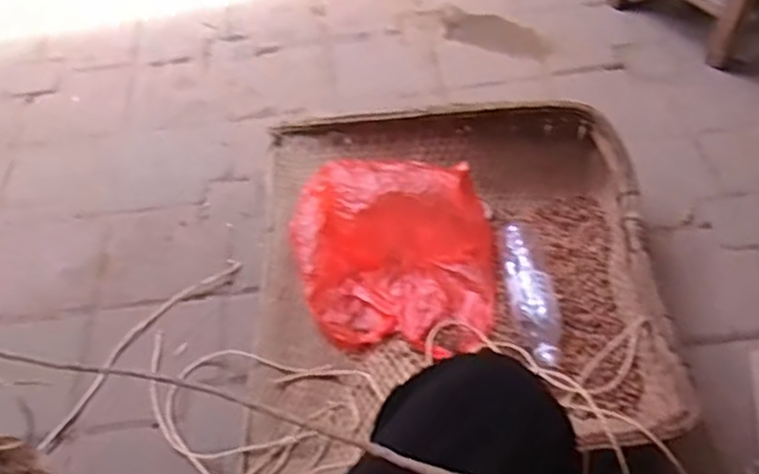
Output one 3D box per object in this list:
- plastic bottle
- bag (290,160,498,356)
[{"bbox_3d":[0.209,0.066,1.031,0.065,0.050,0.253,-6,51,2],"label":"plastic bottle"},{"bbox_3d":[0.018,0.015,1.059,0.300,0.115,0.279,4,52,10],"label":"bag"}]

